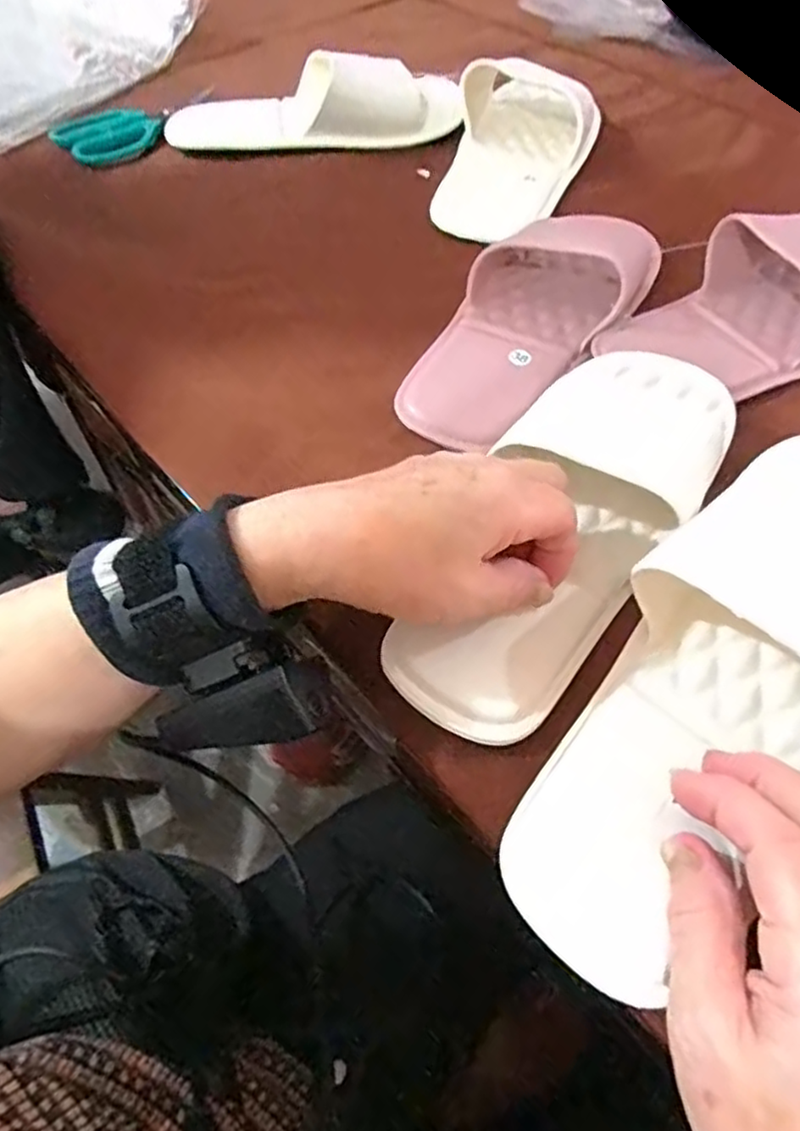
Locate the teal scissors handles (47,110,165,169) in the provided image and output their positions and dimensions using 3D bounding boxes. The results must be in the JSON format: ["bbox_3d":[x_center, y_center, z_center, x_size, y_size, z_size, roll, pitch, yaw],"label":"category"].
[{"bbox_3d":[-0.238,-0.362,0.560,0.076,0.007,0.087,36,62,22],"label":"teal scissors handles"}]

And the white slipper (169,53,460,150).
[{"bbox_3d":[-0.070,-0.387,0.543,0.236,0.055,0.069,-1,56,1],"label":"white slipper"}]

